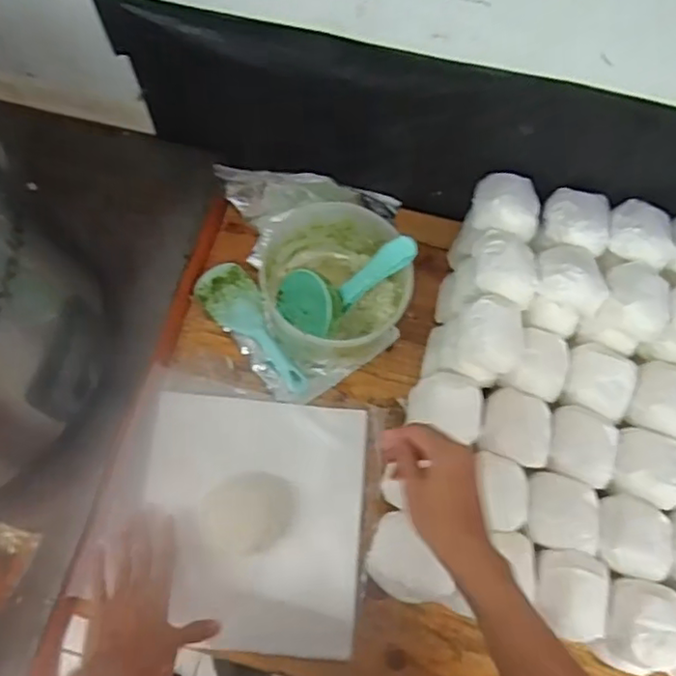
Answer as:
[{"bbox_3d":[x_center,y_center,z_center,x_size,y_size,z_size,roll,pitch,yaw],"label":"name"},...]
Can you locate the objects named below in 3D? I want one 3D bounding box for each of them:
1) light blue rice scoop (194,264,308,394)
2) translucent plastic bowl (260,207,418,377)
[{"bbox_3d":[-0.100,-0.014,0.778,0.065,0.015,0.191,-39,74,-15],"label":"light blue rice scoop"},{"bbox_3d":[-0.005,-0.058,0.741,0.154,0.130,0.147,0,69,-1],"label":"translucent plastic bowl"}]

